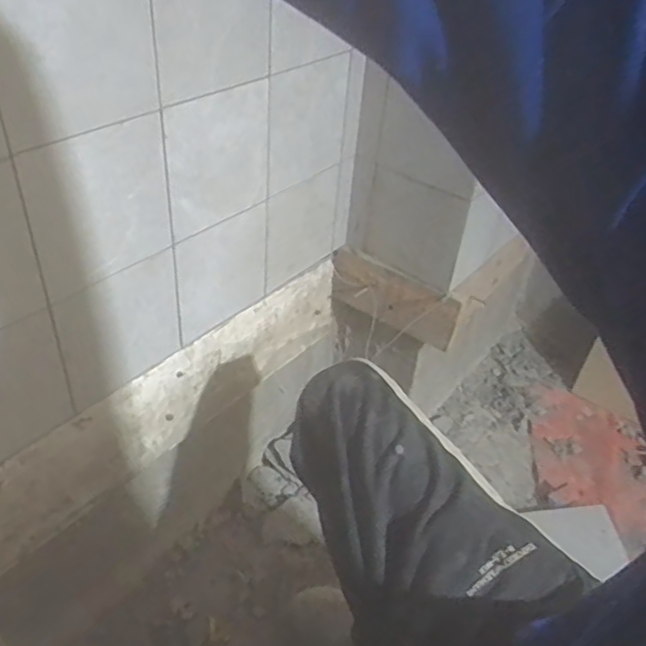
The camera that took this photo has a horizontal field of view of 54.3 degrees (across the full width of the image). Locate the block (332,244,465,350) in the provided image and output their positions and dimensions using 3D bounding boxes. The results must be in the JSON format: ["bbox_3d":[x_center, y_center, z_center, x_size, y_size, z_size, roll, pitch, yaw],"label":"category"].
[{"bbox_3d":[0.101,-0.035,0.918,0.196,0.093,0.022,23,42,20],"label":"block"}]

